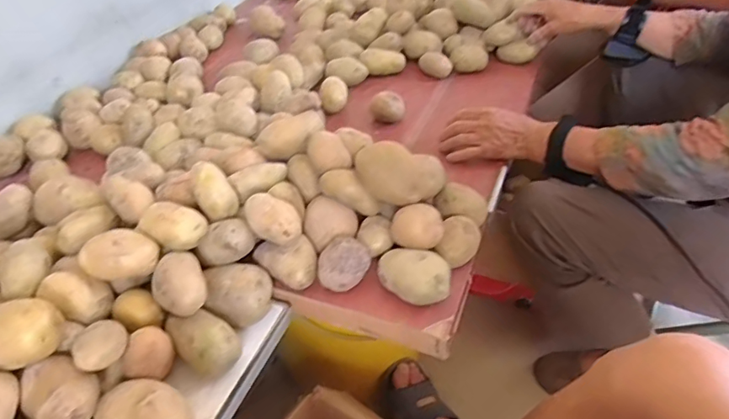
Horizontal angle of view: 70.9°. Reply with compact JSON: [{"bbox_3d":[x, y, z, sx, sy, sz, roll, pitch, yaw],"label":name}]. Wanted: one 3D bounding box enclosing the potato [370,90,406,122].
[{"bbox_3d":[0.038,-0.169,0.845,0.056,0.046,0.037,0,42,4],"label":"potato"}]

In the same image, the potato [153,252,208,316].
[{"bbox_3d":[-0.188,0.079,0.524,0.051,0.044,0.058,-24,45,-21],"label":"potato"}]

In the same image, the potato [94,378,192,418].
[{"bbox_3d":[-0.202,0.193,0.477,0.081,0.049,0.059,18,46,23],"label":"potato"}]

